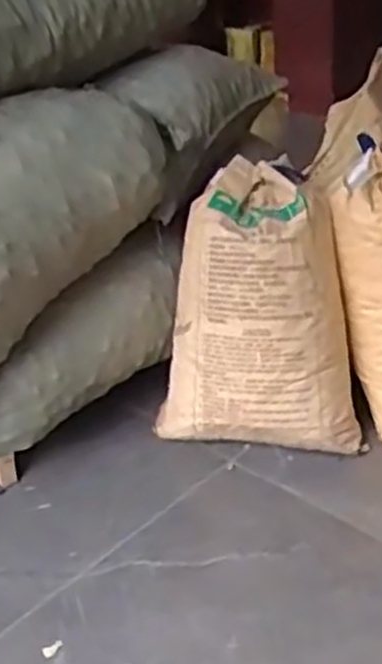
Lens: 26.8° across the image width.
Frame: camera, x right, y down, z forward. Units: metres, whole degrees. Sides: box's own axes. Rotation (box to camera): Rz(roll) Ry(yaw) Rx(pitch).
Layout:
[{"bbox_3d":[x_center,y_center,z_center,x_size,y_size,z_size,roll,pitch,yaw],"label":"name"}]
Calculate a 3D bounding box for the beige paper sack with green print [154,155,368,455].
[{"bbox_3d":[0.119,-0.027,1.639,0.395,0.487,0.308,-6,29,-1],"label":"beige paper sack with green print"}]

